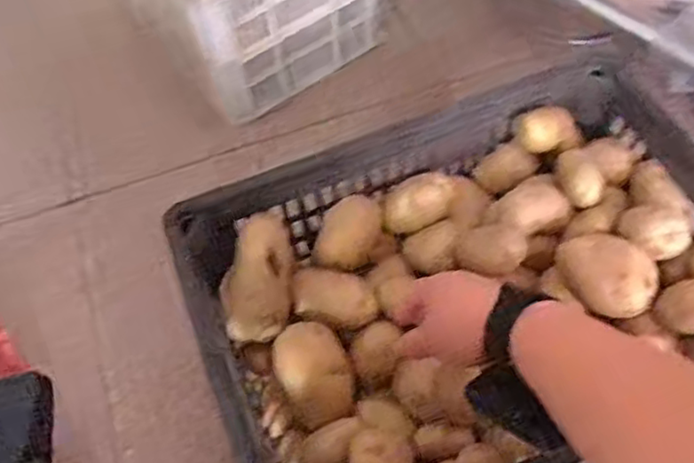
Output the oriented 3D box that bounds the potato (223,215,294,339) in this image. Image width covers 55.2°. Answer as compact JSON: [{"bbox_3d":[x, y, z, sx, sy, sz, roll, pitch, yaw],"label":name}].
[{"bbox_3d":[-0.090,0.046,0.652,0.067,0.057,0.117,22,78,-26],"label":"potato"}]

